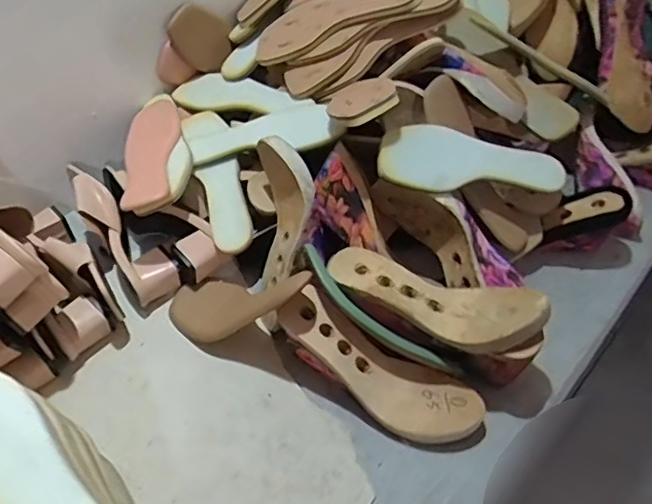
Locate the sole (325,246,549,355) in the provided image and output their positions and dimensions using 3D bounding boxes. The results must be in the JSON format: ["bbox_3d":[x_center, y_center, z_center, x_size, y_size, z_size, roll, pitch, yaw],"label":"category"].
[{"bbox_3d":[0.114,0.047,0.618,0.237,0.053,0.077,21,54,17],"label":"sole"}]

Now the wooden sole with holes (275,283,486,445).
[{"bbox_3d":[0.054,0.130,0.622,0.244,0.046,0.078,35,57,4],"label":"wooden sole with holes"}]

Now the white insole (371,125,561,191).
[{"bbox_3d":[0.178,-0.098,0.679,0.239,0.024,0.080,12,79,-14],"label":"white insole"}]

